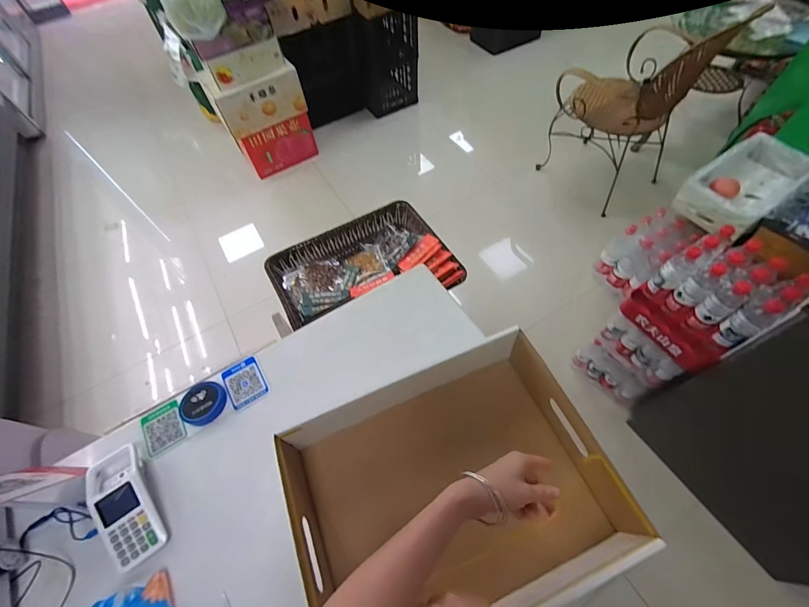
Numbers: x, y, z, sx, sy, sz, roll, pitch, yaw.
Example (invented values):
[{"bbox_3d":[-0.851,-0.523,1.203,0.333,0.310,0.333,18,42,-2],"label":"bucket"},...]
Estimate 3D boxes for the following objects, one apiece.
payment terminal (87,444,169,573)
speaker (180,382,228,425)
[{"bbox_3d":[-0.440,0.316,0.566,0.076,0.046,0.179,-33,63,-15],"label":"payment terminal"},{"bbox_3d":[-0.362,0.180,0.647,0.070,0.022,0.076,-2,59,3],"label":"speaker"}]

